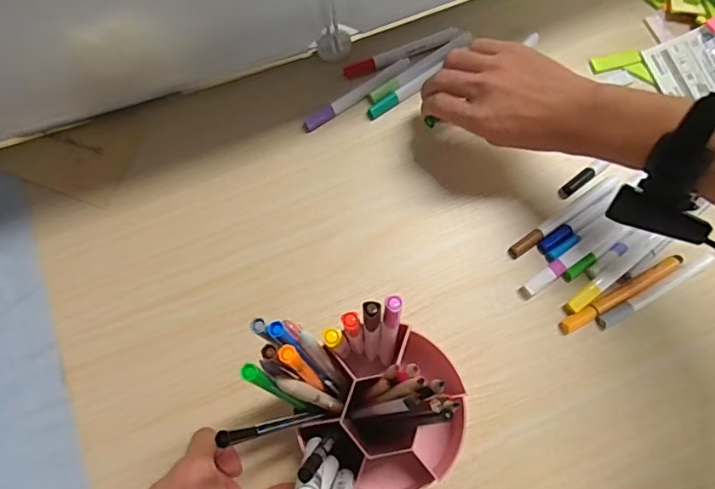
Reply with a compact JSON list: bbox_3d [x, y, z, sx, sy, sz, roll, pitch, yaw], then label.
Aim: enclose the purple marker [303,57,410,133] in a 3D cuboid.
[{"bbox_3d":[-0.001,-0.153,0.515,0.126,0.008,0.015,-34,78,-8],"label":"purple marker"}]

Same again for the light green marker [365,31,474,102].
[{"bbox_3d":[0.067,-0.183,0.518,0.129,0.013,0.015,-34,78,-8],"label":"light green marker"}]

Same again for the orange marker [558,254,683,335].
[{"bbox_3d":[0.238,0.044,0.456,0.127,0.012,0.013,-29,77,-7],"label":"orange marker"}]

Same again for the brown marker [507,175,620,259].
[{"bbox_3d":[0.194,-0.027,0.474,0.124,0.014,0.012,-35,78,-8],"label":"brown marker"}]

